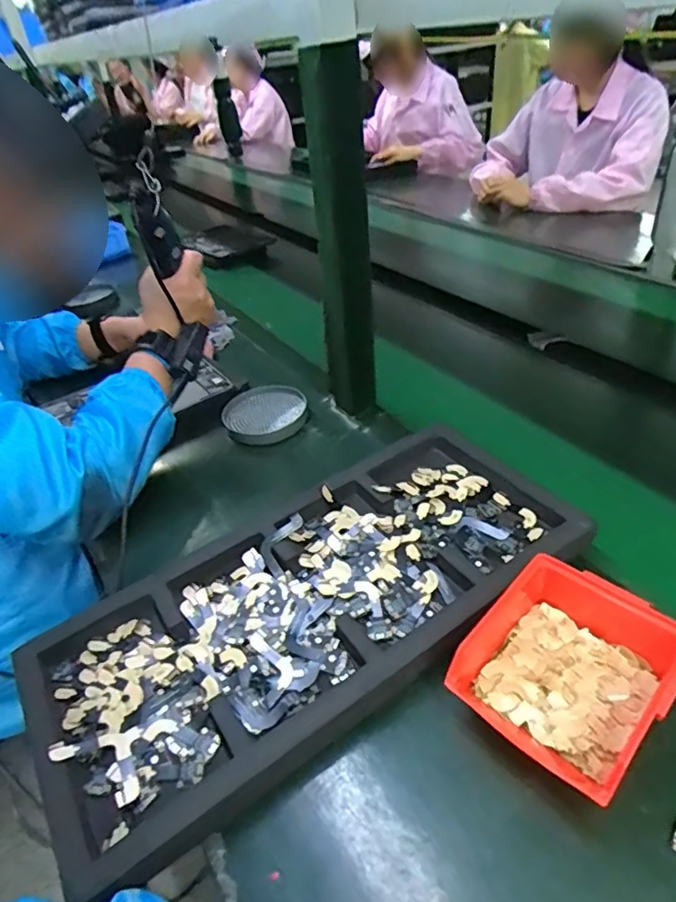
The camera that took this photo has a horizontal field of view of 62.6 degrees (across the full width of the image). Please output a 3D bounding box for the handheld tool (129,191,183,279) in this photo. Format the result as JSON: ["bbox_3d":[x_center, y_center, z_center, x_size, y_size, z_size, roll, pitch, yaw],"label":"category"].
[{"bbox_3d":[-0.221,-0.268,0.679,0.036,0.115,0.030,-7,67,-1],"label":"handheld tool"}]

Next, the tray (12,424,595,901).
[{"bbox_3d":[-0.017,0.131,0.506,0.497,0.043,0.234,-26,41,-24],"label":"tray"}]

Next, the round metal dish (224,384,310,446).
[{"bbox_3d":[-0.101,-0.052,0.779,0.111,0.023,0.116,-4,37,3],"label":"round metal dish"}]

